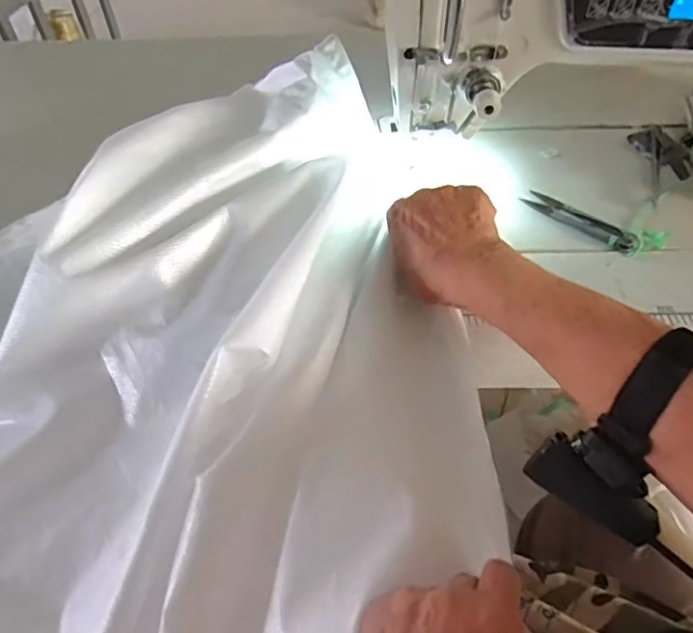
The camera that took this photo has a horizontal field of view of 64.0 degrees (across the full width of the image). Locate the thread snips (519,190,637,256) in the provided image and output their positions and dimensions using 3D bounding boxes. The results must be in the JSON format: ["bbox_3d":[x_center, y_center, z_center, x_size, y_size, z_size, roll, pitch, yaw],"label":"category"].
[{"bbox_3d":[0.192,-0.081,0.461,0.026,0.013,0.102,-35,57,-24],"label":"thread snips"}]

